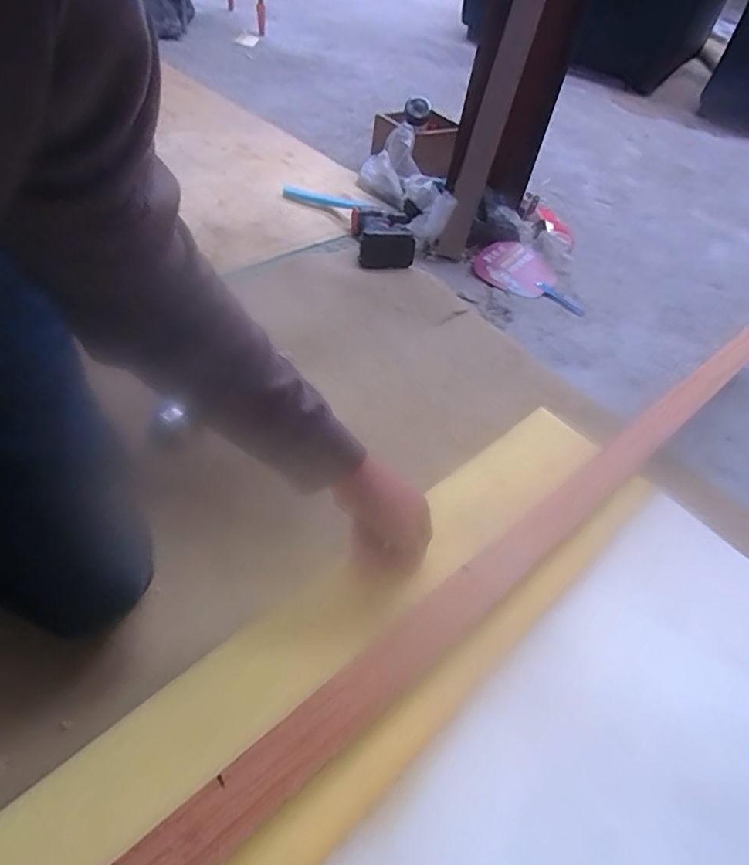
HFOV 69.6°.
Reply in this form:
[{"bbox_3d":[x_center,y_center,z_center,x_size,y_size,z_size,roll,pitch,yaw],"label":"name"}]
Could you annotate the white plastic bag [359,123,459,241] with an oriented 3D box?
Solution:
[{"bbox_3d":[0.076,-0.609,1.323,0.118,0.122,0.369,-10,51,-19],"label":"white plastic bag"}]

